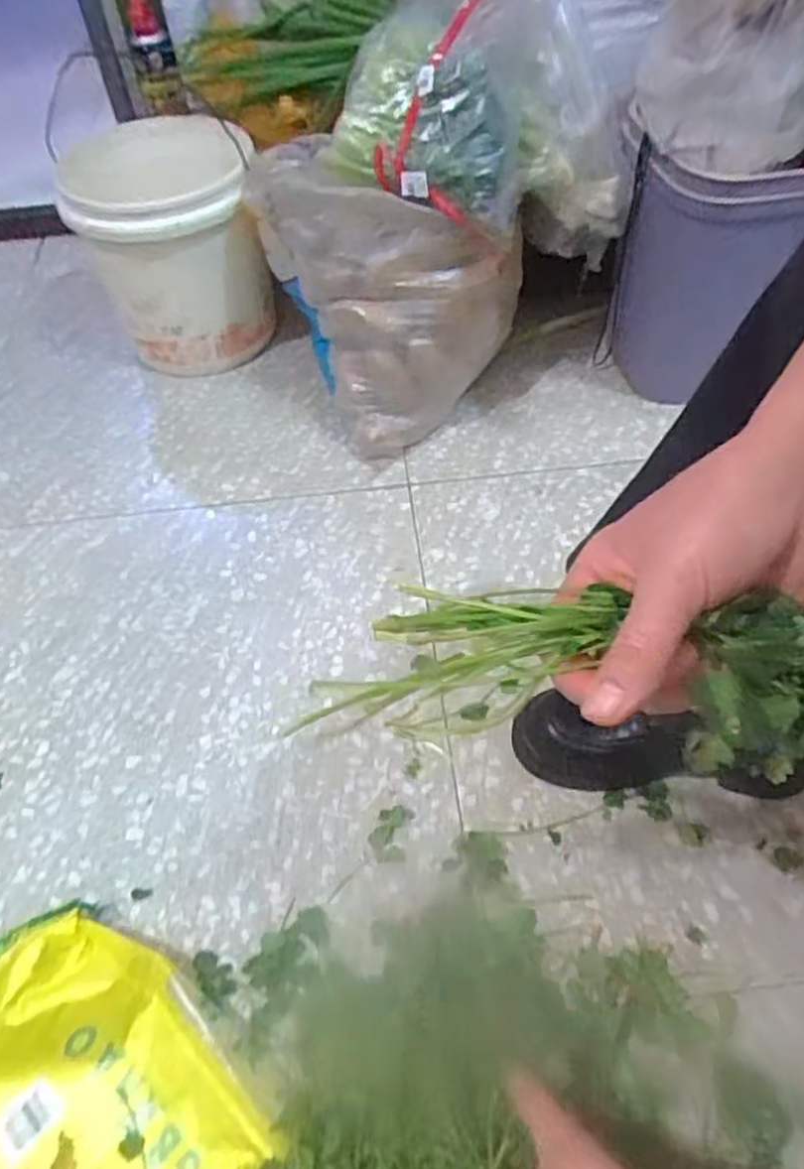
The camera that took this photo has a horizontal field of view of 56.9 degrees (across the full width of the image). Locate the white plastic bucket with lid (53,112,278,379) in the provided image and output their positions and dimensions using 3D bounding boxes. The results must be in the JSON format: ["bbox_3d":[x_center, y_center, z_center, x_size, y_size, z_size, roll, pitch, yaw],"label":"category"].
[{"bbox_3d":[-0.340,-0.492,1.108,0.281,0.277,0.277,-9,50,-3],"label":"white plastic bucket with lid"}]

